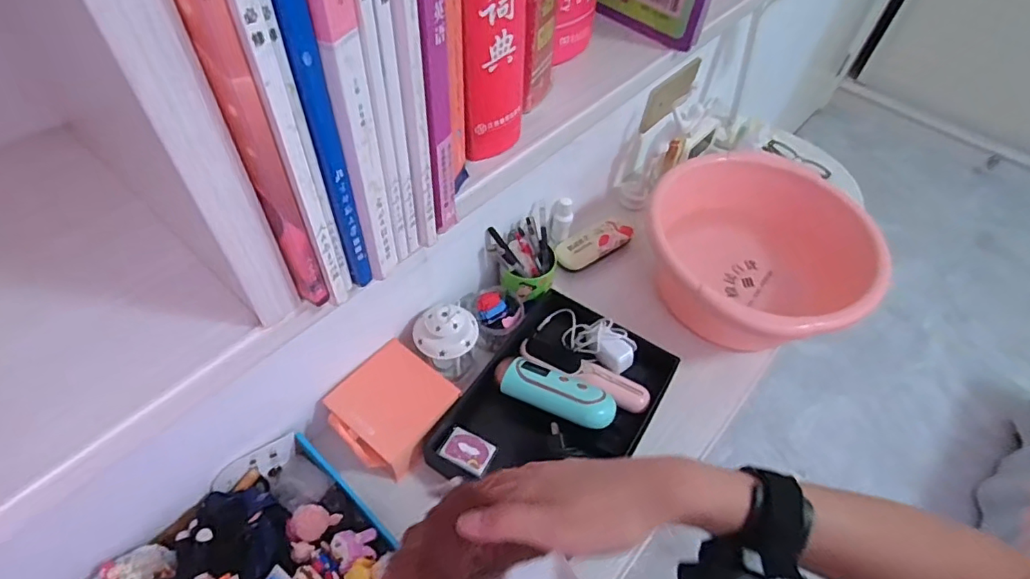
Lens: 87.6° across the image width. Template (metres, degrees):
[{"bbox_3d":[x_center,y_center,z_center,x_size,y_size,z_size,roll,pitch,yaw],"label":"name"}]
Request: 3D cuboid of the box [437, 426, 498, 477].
[{"bbox_3d":[-0.061,0.207,0.691,0.067,0.012,0.048,27,55,17],"label":"box"}]

